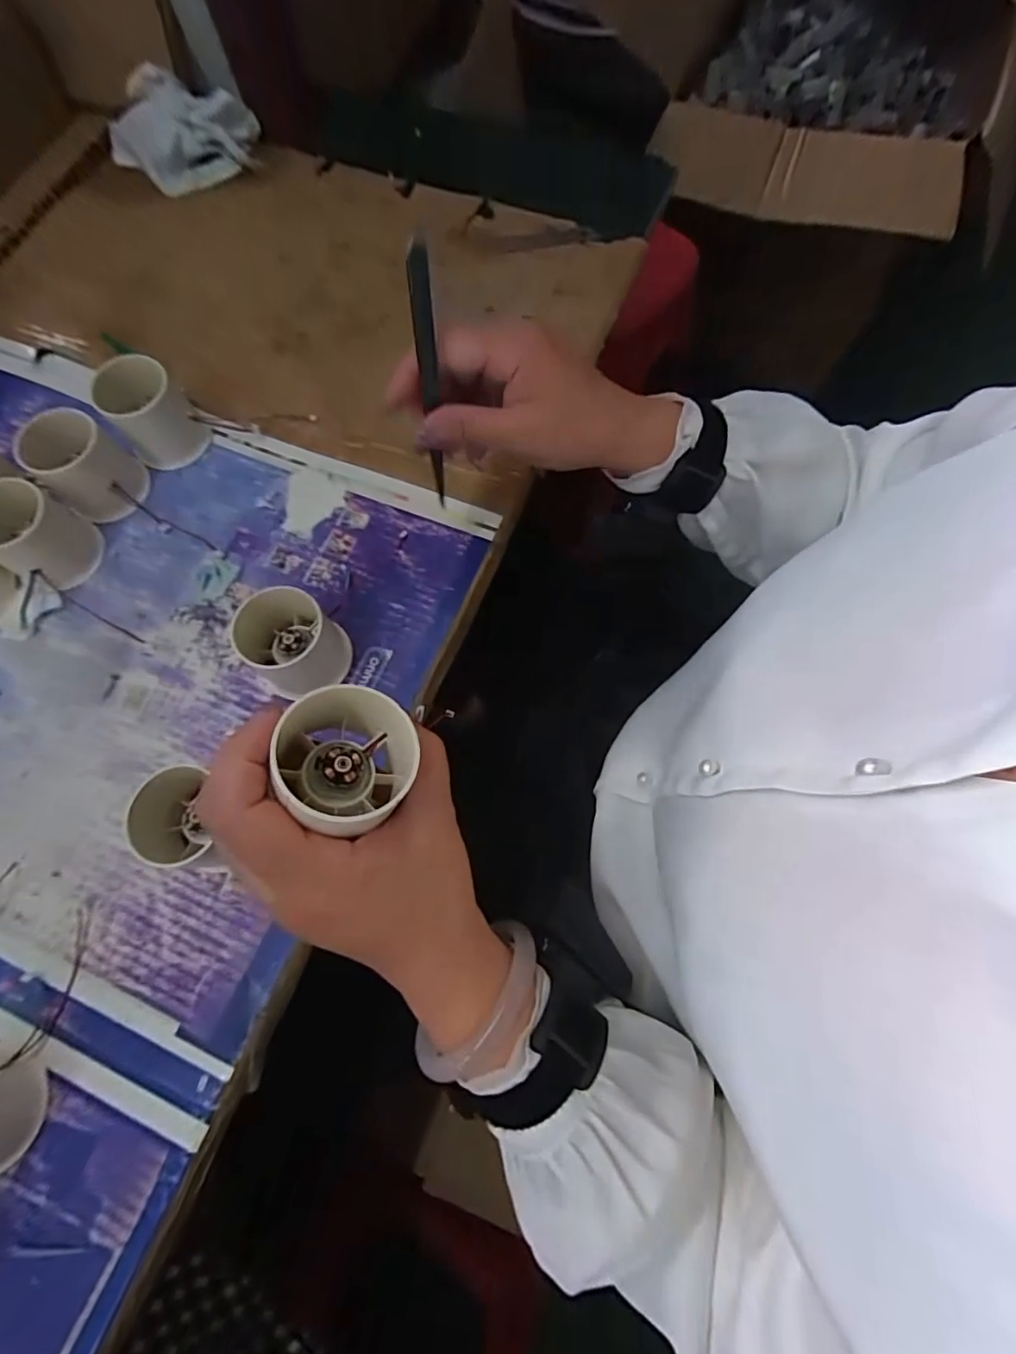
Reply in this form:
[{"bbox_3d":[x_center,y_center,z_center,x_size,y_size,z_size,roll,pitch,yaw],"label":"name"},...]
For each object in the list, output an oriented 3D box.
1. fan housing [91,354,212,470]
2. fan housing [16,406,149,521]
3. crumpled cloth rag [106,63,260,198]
[{"bbox_3d":[-0.249,-0.184,0.367,0.050,0.049,0.047,-41,77,-12],"label":"fan housing"},{"bbox_3d":[-0.278,-0.137,0.353,0.049,0.050,0.055,36,76,10],"label":"fan housing"},{"bbox_3d":[-0.292,-0.494,0.474,0.118,0.040,0.094,-36,76,-11],"label":"crumpled cloth rag"}]

